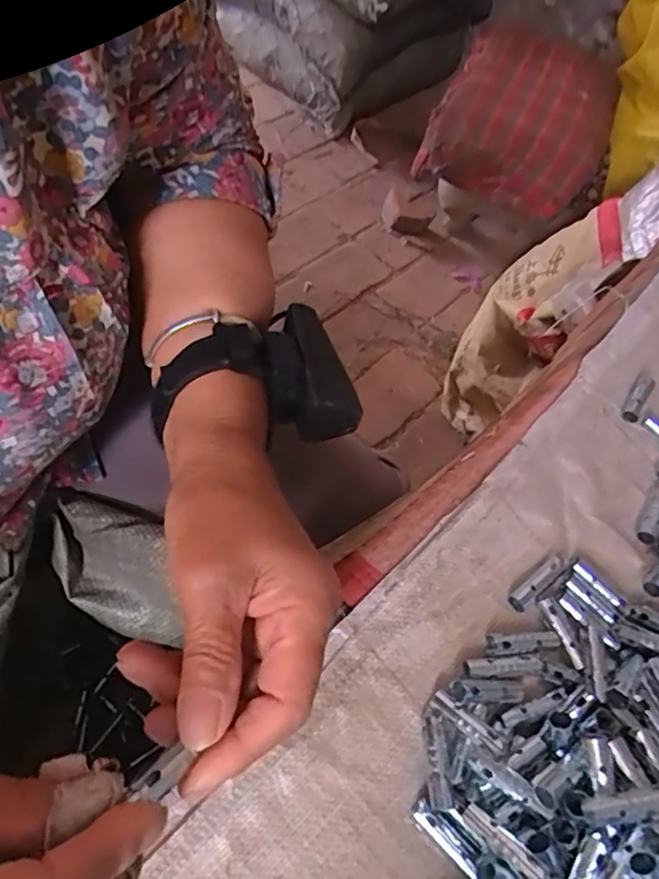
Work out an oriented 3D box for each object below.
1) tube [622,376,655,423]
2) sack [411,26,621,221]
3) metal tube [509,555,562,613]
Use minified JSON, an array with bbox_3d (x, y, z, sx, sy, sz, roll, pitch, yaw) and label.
[{"bbox_3d":[0.217,-0.030,0.435,0.011,0.009,0.043,34,59,9],"label":"tube"},{"bbox_3d":[0.302,-0.492,0.981,0.250,0.175,0.244,29,58,6],"label":"sack"},{"bbox_3d":[0.116,0.079,0.343,0.040,0.007,0.010,-34,71,-27],"label":"metal tube"}]

